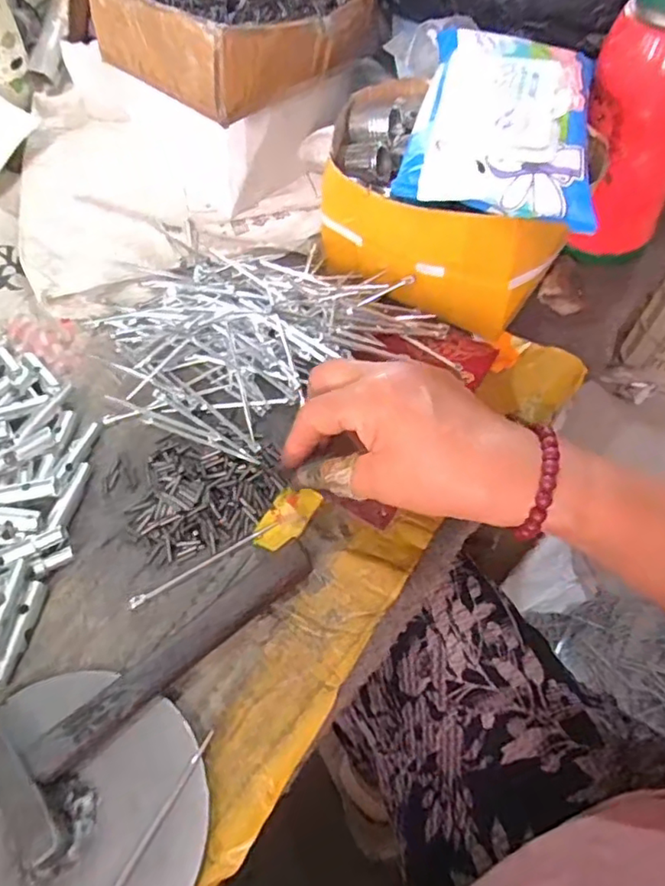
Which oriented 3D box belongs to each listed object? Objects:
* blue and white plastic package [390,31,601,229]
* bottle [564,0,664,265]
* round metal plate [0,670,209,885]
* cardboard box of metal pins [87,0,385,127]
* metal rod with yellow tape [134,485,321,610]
[{"bbox_3d":[0.107,-0.198,0.365,0.108,0.034,0.152,14,59,6],"label":"blue and white plastic package"},{"bbox_3d":[0.211,-0.224,0.401,0.079,0.195,0.067,21,59,13],"label":"bottle"},{"bbox_3d":[-0.120,0.163,0.264,0.127,0.010,0.111,7,58,2],"label":"round metal plate"},{"bbox_3d":[-0.070,-0.322,0.443,0.178,0.055,0.176,40,65,20],"label":"cardboard box of metal pins"},{"bbox_3d":[-0.057,0.061,0.341,0.119,0.005,0.027,-30,64,-19],"label":"metal rod with yellow tape"}]

